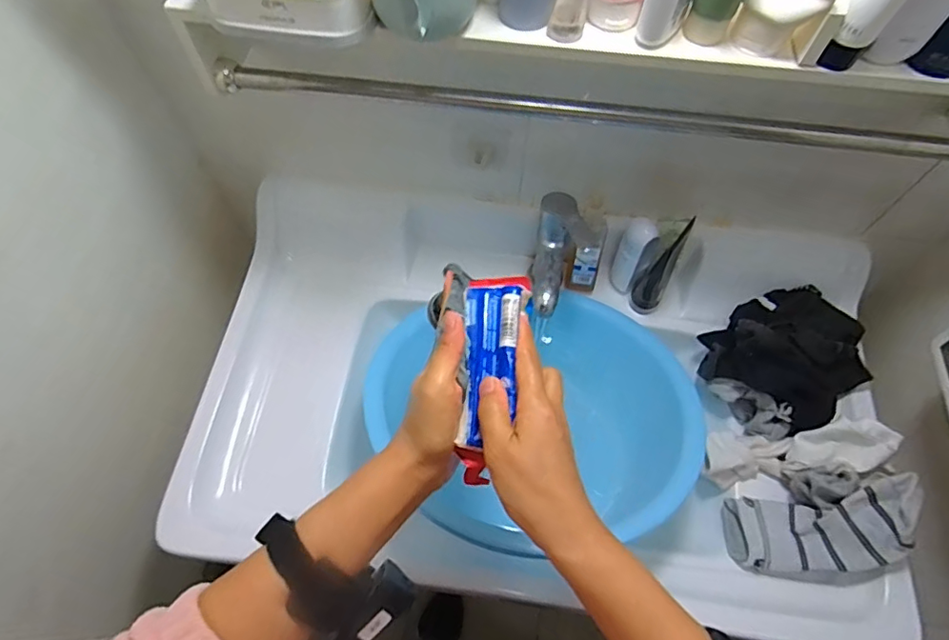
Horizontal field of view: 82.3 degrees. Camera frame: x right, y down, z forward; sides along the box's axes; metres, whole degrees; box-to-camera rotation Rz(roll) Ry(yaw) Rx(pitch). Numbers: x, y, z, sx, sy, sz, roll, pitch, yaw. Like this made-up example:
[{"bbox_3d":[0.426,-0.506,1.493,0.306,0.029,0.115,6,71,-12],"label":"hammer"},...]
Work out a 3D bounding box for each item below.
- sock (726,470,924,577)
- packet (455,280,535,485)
[{"bbox_3d":[0.371,0.223,0.581,0.189,0.041,0.099,-20,60,25],"label":"sock"},{"bbox_3d":[0.009,0.037,0.386,0.047,0.025,0.149,10,72,4],"label":"packet"}]

